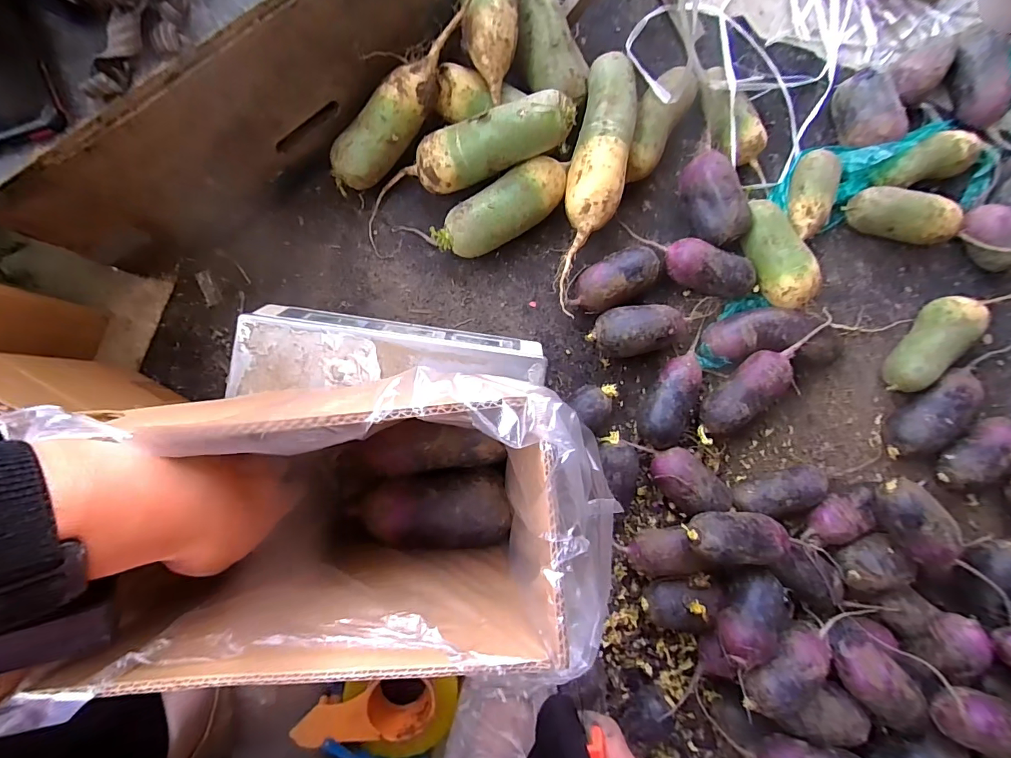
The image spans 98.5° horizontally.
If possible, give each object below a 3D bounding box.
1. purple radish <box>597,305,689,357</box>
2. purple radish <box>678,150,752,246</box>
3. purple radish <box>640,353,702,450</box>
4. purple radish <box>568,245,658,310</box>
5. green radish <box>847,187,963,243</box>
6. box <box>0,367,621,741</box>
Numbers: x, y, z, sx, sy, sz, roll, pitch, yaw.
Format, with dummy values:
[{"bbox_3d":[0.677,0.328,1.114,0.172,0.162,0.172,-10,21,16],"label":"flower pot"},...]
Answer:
[{"bbox_3d":[0.177,-0.061,0.573,0.123,0.063,0.065,-4,88,-5],"label":"purple radish"},{"bbox_3d":[0.270,-0.234,0.581,0.057,0.071,0.121,-24,90,-5],"label":"purple radish"},{"bbox_3d":[0.218,0.029,0.576,0.063,0.049,0.131,29,86,-3],"label":"purple radish"},{"bbox_3d":[0.141,-0.127,0.573,0.124,0.061,0.064,-29,90,-5],"label":"purple radish"},{"bbox_3d":[0.543,-0.218,0.589,0.138,0.066,0.049,19,86,11],"label":"green radish"},{"bbox_3d":[-0.096,0.080,0.272,0.296,0.169,0.151,-1,88,-4],"label":"box"}]

